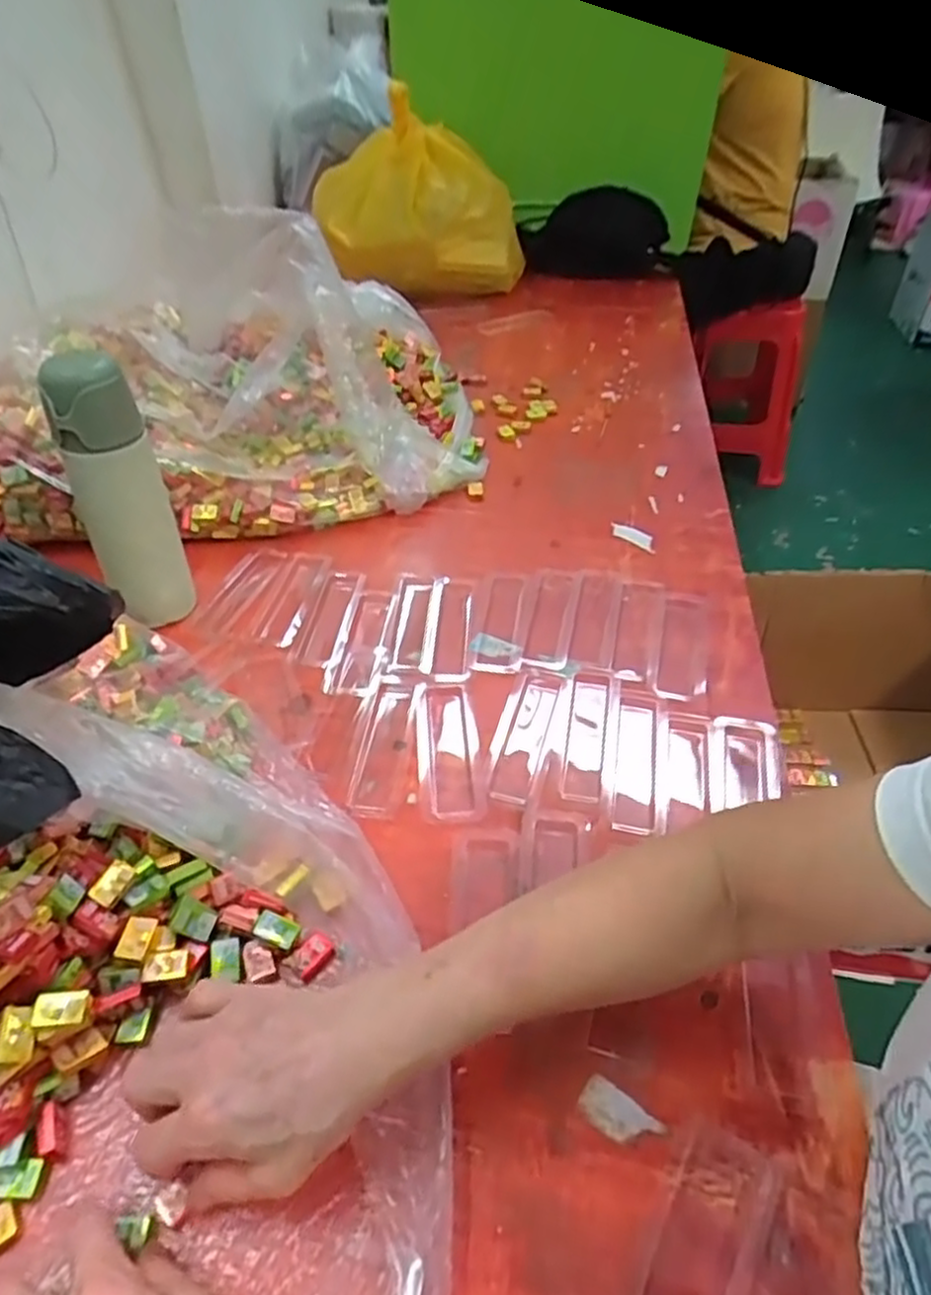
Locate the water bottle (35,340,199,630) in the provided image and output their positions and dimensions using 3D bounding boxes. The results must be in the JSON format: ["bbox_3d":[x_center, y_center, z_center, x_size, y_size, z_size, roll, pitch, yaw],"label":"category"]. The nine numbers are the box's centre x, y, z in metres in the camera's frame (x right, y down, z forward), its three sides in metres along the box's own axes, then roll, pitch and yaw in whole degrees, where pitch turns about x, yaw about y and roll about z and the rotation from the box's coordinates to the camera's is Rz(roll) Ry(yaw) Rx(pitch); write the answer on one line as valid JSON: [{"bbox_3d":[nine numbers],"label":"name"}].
[{"bbox_3d":[-0.290,-0.124,0.618,0.065,0.224,0.059,-31,50,-28],"label":"water bottle"}]

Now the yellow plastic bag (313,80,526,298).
[{"bbox_3d":[-0.081,-0.733,1.203,0.290,0.244,0.192,28,51,28],"label":"yellow plastic bag"}]

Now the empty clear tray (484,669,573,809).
[{"bbox_3d":[0.050,0.068,0.574,0.050,0.007,0.136,11,44,14],"label":"empty clear tray"}]

